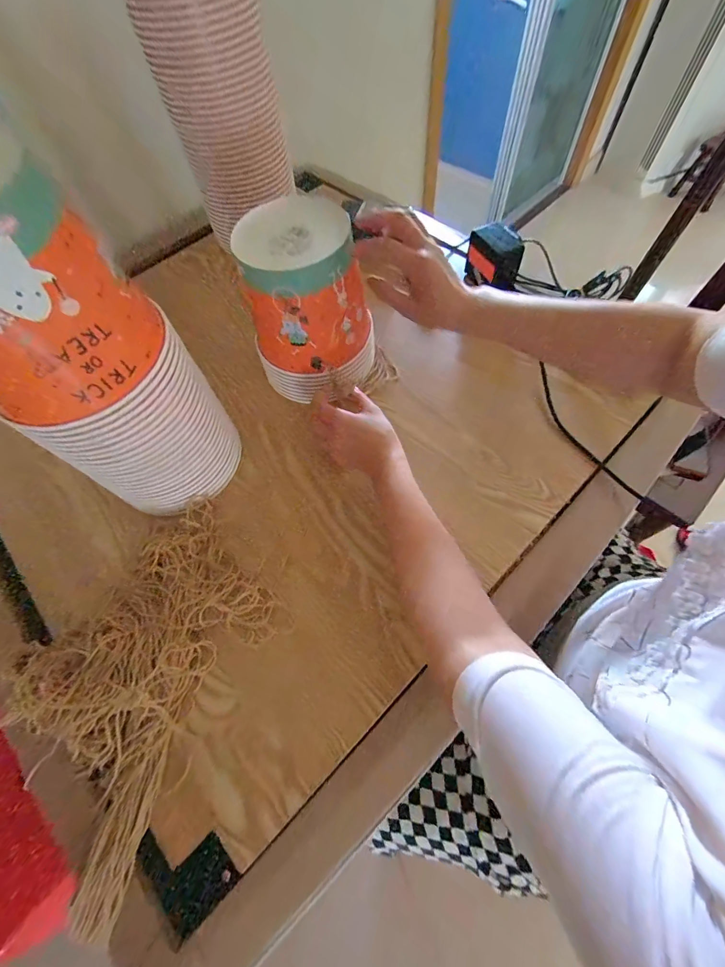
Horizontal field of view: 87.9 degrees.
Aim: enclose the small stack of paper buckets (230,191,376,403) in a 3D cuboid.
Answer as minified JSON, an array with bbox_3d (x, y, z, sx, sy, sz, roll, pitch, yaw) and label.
[{"bbox_3d":[-0.069,-0.227,0.461,0.133,0.153,0.145,-19,66,-7],"label":"small stack of paper buckets"}]

